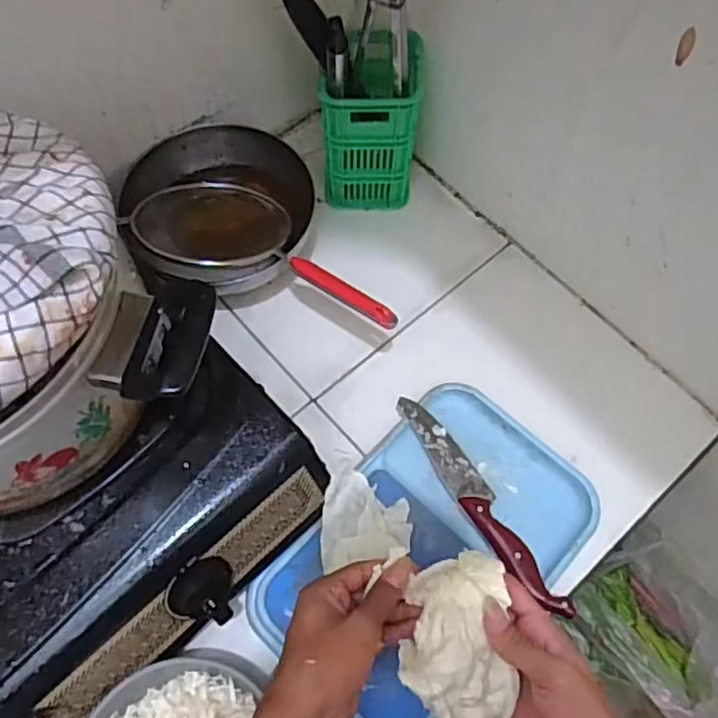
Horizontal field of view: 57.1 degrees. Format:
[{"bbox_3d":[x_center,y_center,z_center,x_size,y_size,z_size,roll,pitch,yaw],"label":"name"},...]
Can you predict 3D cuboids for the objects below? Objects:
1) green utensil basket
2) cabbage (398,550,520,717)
[{"bbox_3d":[0.015,-0.257,0.713,0.093,0.161,0.109,8,66,2],"label":"green utensil basket"},{"bbox_3d":[0.065,0.193,0.447,0.075,0.044,0.110,-6,66,-4],"label":"cabbage"}]

